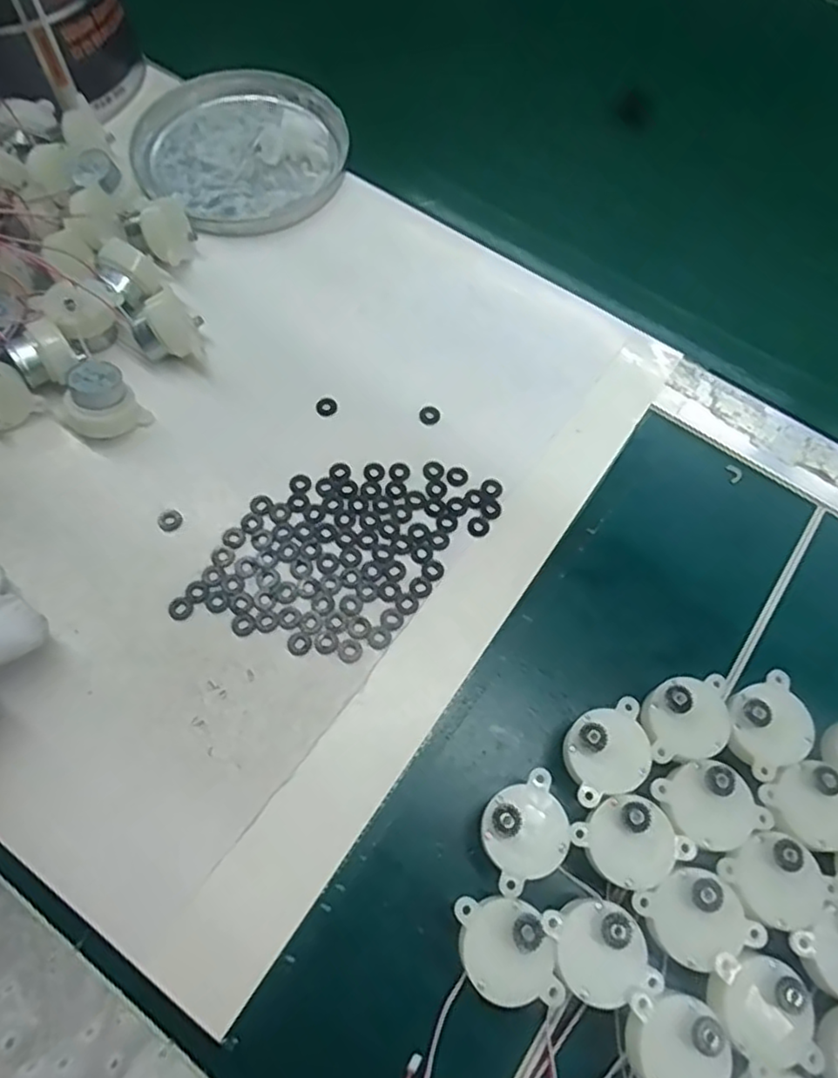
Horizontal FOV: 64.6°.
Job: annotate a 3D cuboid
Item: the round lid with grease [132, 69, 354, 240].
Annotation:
[{"bbox_3d":[-0.108,-0.249,0.416,0.129,0.013,0.129,1,67,-1],"label":"round lid with grease"}]

